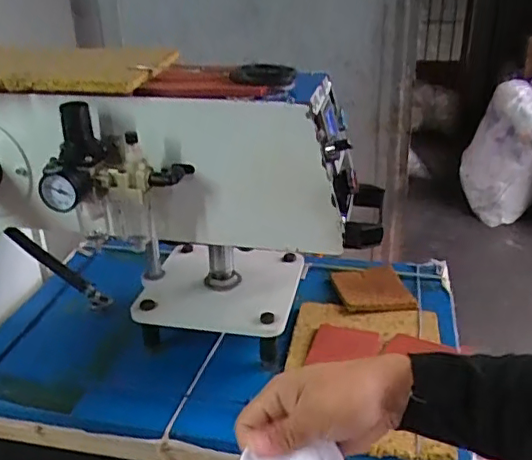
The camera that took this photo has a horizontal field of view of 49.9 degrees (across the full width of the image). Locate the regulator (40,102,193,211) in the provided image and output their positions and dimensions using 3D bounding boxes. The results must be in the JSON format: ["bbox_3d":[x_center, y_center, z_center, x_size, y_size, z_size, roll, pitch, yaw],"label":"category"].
[{"bbox_3d":[-0.154,-0.075,0.560,0.138,0.086,0.066,-2,26,0],"label":"regulator"}]

